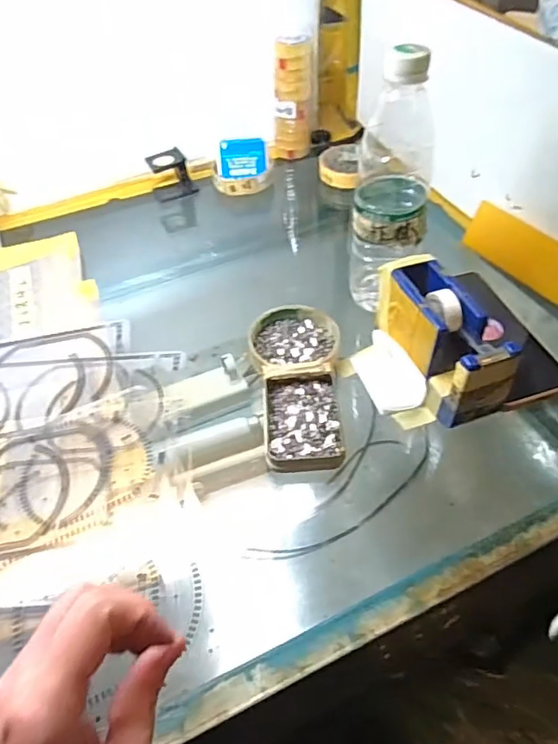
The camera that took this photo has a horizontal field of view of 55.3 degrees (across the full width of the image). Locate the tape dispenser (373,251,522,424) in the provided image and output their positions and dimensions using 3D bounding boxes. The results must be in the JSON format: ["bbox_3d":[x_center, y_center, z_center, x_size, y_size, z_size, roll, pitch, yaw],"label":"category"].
[{"bbox_3d":[0.131,-0.029,0.435,0.050,0.067,0.133,-17,49,-10],"label":"tape dispenser"}]

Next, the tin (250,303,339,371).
[{"bbox_3d":[0.014,-0.032,0.492,0.080,0.017,0.076,1,49,6],"label":"tin"}]

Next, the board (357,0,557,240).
[{"bbox_3d":[0.195,-0.299,0.603,0.013,0.189,0.412,-18,50,-11],"label":"board"}]

